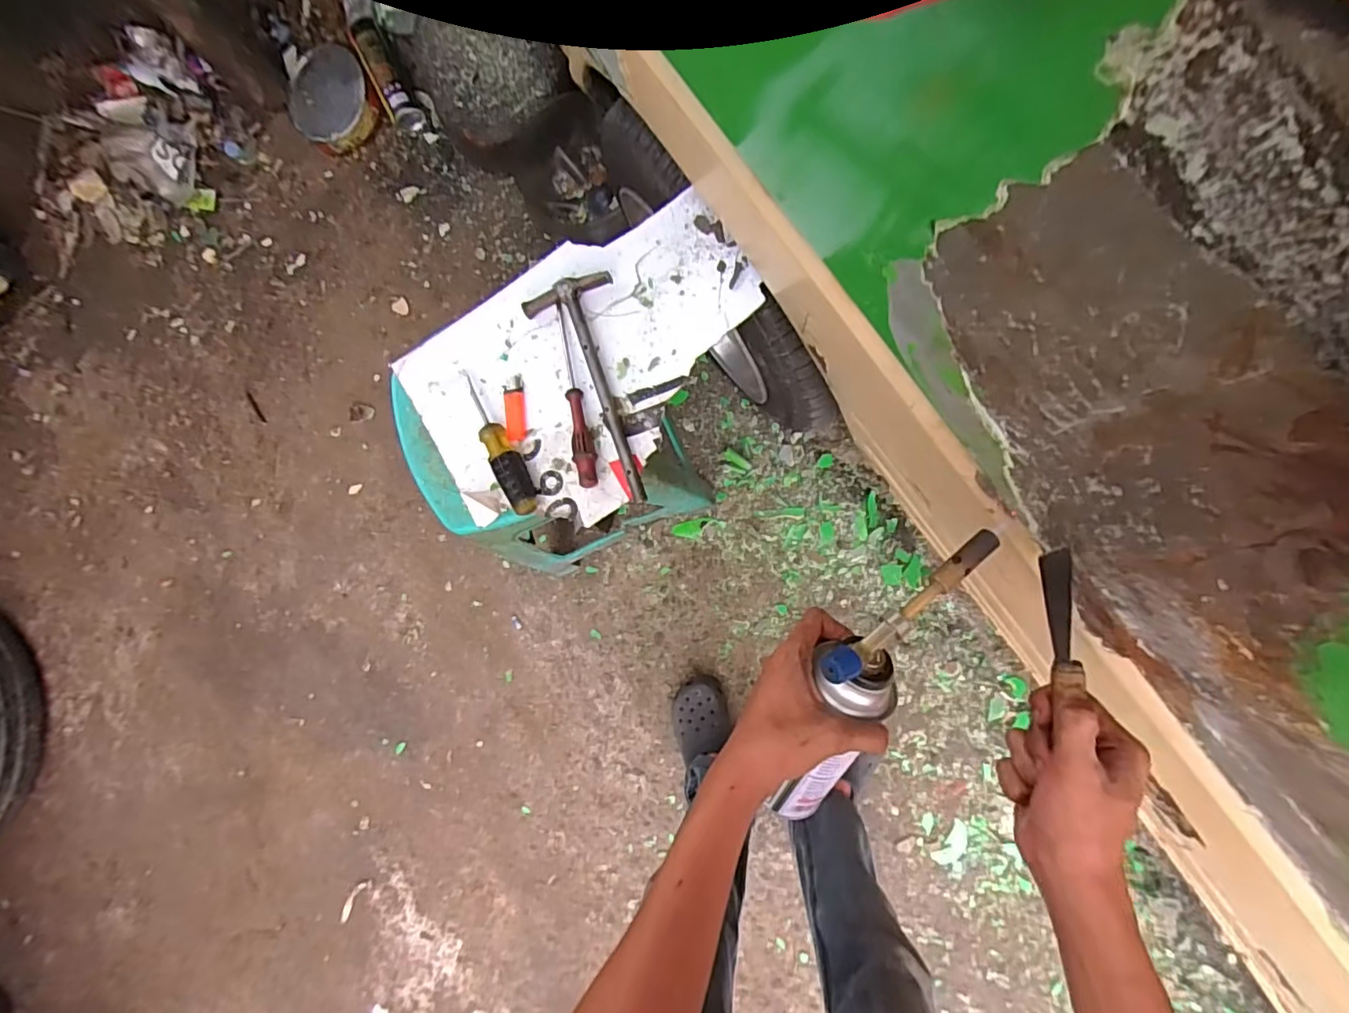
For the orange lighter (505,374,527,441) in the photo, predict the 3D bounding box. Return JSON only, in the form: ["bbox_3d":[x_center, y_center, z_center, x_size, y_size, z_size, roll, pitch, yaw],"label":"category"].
[{"bbox_3d":[-0.181,-0.113,0.681,0.023,0.011,0.077,-4,87,12],"label":"orange lighter"}]

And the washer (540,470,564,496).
[{"bbox_3d":[-0.138,-0.026,0.670,0.025,0.006,0.027,0,87,8],"label":"washer"}]

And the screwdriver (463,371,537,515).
[{"bbox_3d":[-0.198,-0.072,0.662,0.029,0.034,0.176,-31,82,9],"label":"screwdriver"}]

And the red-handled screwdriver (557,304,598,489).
[{"bbox_3d":[-0.110,-0.119,0.656,0.022,0.022,0.199,-12,85,11],"label":"red-handled screwdriver"}]

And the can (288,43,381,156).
[{"bbox_3d":[-0.697,-0.830,1.222,0.192,0.041,0.192,3,107,9],"label":"can"}]

